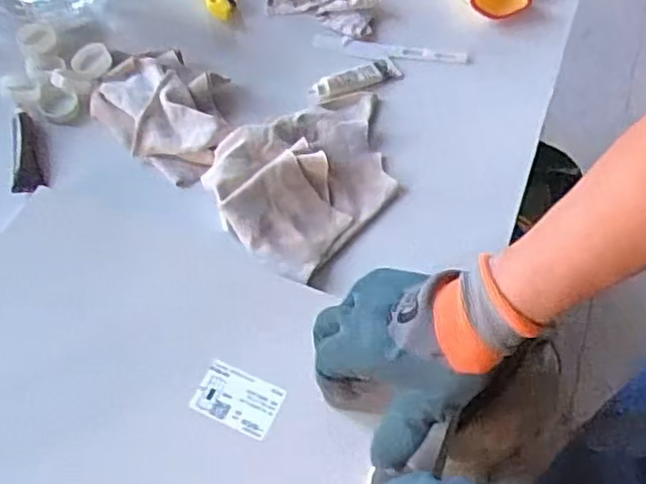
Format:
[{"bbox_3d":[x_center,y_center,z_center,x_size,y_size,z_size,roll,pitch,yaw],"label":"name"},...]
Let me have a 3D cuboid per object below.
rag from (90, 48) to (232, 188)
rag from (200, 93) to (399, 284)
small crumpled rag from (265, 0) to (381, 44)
[{"bbox_3d":[-0.150,-0.134,0.650,0.144,0.033,0.116,32,62,17],"label":"rag"},{"bbox_3d":[-0.008,-0.075,0.614,0.143,0.036,0.207,34,63,18],"label":"rag"},{"bbox_3d":[-0.001,-0.265,0.734,0.117,0.026,0.069,11,58,5],"label":"small crumpled rag"}]

